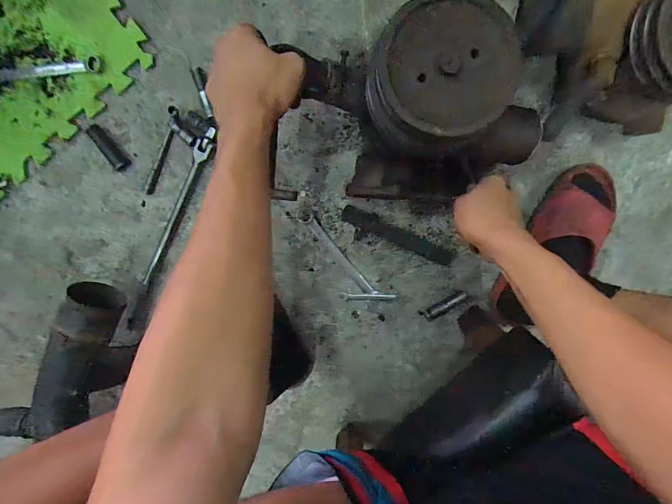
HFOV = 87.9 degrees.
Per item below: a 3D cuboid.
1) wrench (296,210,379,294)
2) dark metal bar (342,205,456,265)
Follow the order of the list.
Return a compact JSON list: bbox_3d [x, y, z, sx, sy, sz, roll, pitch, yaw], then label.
[{"bbox_3d":[0.002,0.001,0.595,0.022,0.004,0.187,-41,96,6],"label":"wrench"},{"bbox_3d":[0.108,-0.027,0.598,0.206,0.010,0.030,24,98,-3],"label":"dark metal bar"}]

